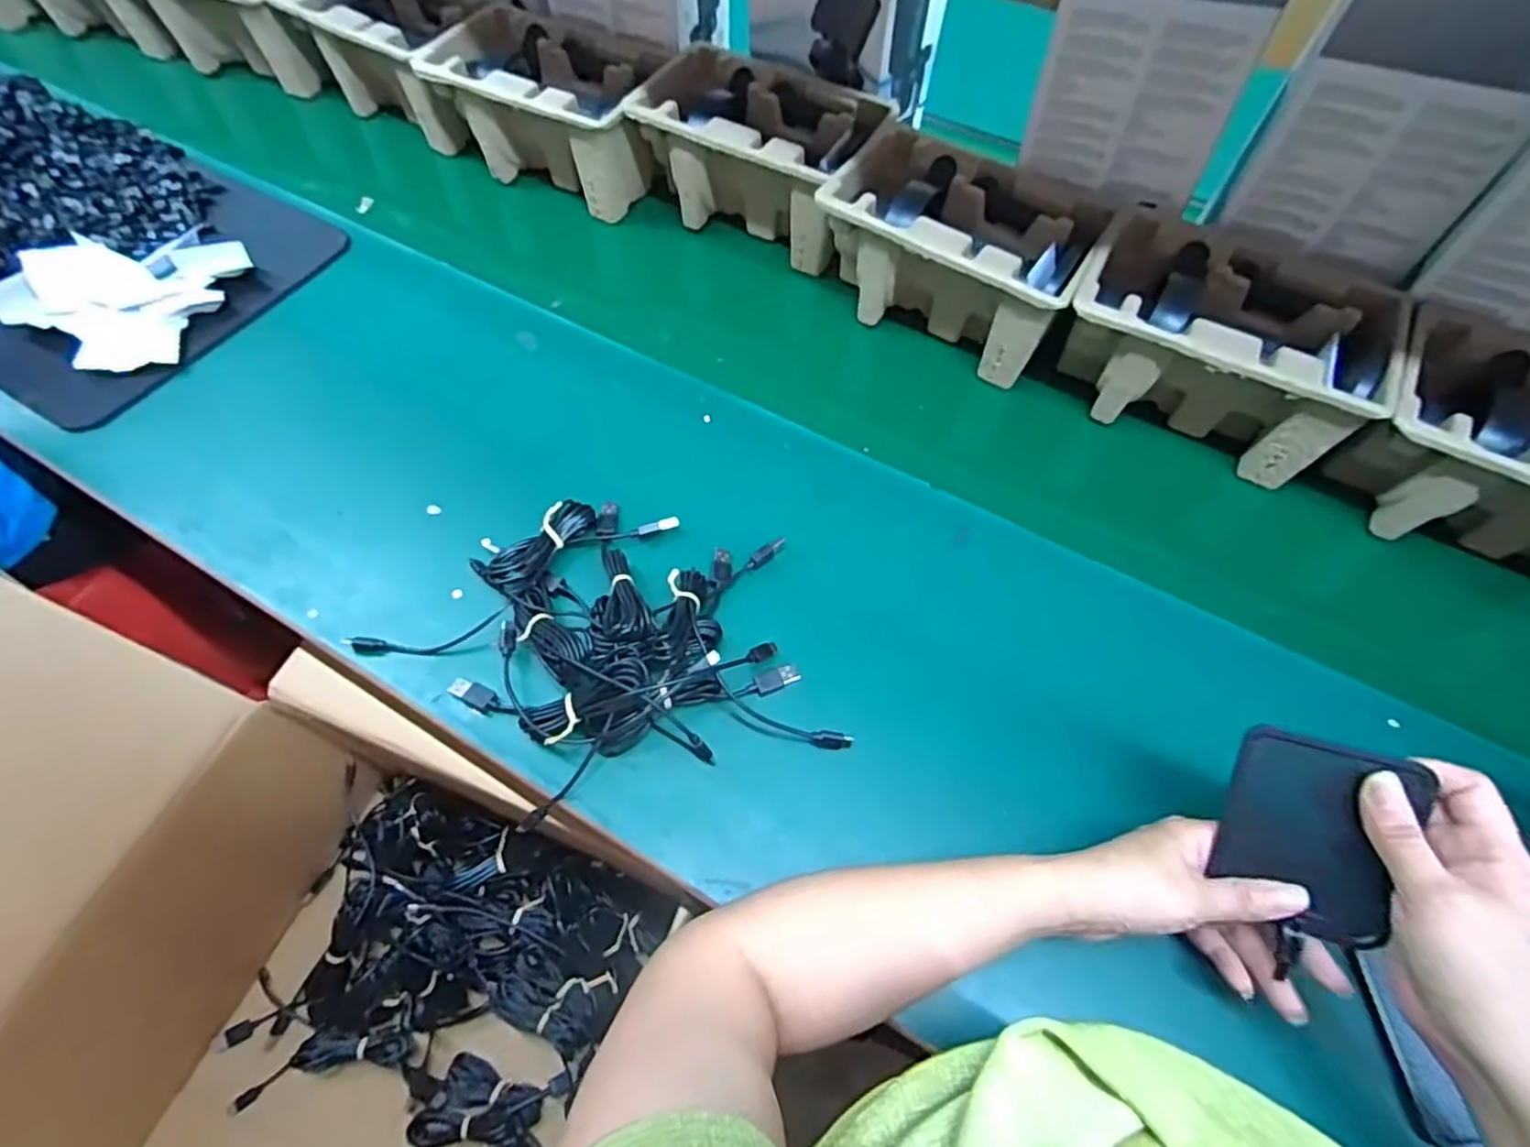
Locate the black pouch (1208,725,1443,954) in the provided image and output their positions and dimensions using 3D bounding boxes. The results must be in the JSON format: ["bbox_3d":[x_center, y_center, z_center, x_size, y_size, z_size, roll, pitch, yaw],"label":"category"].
[{"bbox_3d":[0.276,0.130,0.355,0.073,0.094,0.012,17,14,36],"label":"black pouch"}]

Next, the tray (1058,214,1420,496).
[{"bbox_3d":[0.357,-0.182,0.574,0.235,0.105,0.151,24,61,12],"label":"tray"}]

